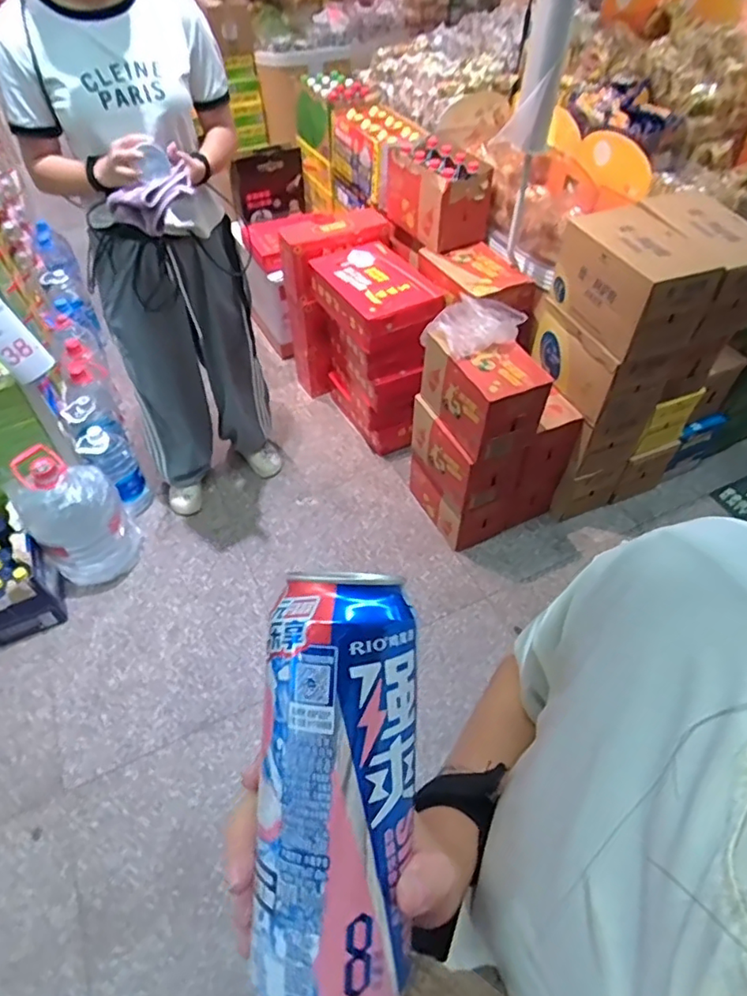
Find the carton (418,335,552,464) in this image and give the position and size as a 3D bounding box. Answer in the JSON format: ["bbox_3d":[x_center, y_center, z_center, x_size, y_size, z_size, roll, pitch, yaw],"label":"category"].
[{"bbox_3d":[0.306,-0.308,1.582,0.222,0.229,0.344,-22,54,-17],"label":"carton"}]

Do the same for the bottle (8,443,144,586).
[{"bbox_3d":[-0.877,0.052,1.691,0.252,0.422,0.204,-29,57,-22],"label":"bottle"}]

